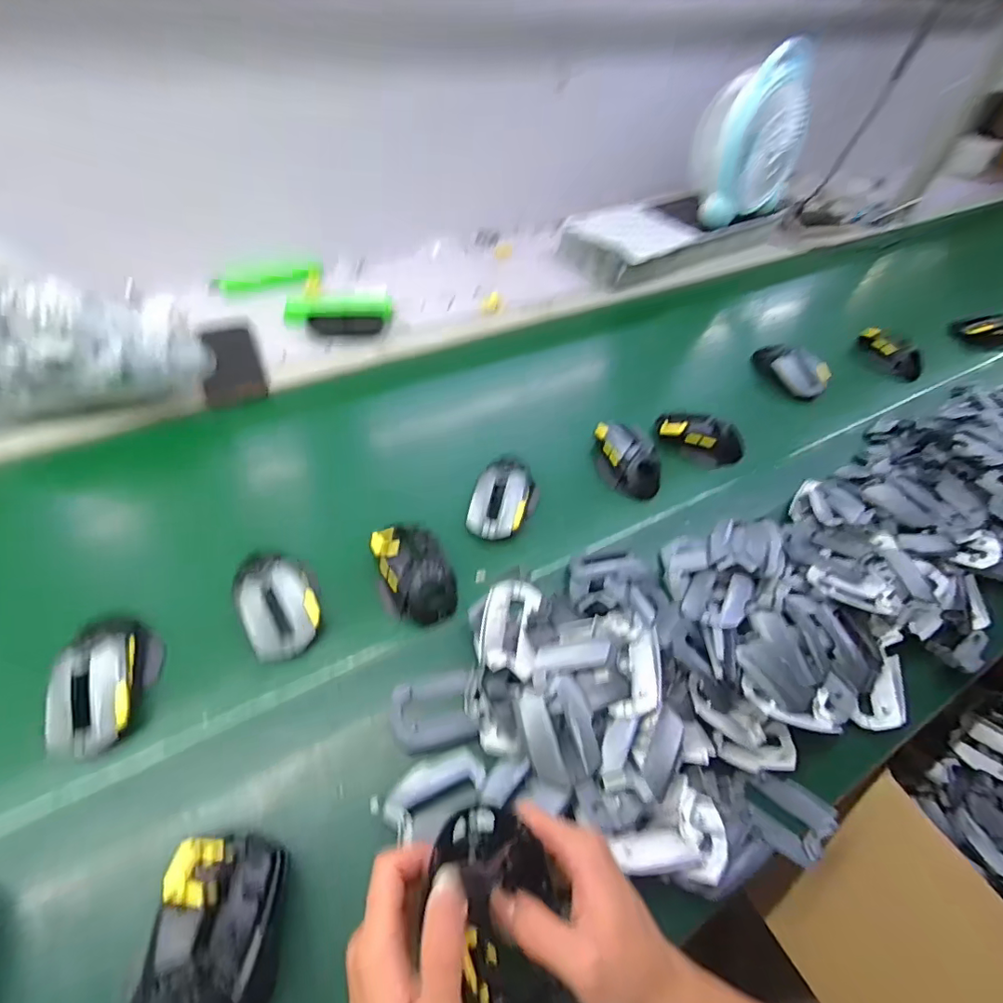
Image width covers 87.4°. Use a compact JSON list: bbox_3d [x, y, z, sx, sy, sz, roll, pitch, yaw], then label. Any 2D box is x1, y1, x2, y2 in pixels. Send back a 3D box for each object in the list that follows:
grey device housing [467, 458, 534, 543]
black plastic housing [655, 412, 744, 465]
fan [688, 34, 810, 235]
[{"bbox_3d":[0.001,-0.008,0.594,0.063,0.032,0.105,14,51,5],"label":"grey device housing"},{"bbox_3d":[0.266,-0.087,0.699,0.119,0.044,0.049,21,52,11],"label":"black plastic housing"},{"bbox_3d":[0.448,-0.657,0.946,0.195,0.231,0.116,-22,57,-22],"label":"fan"}]

